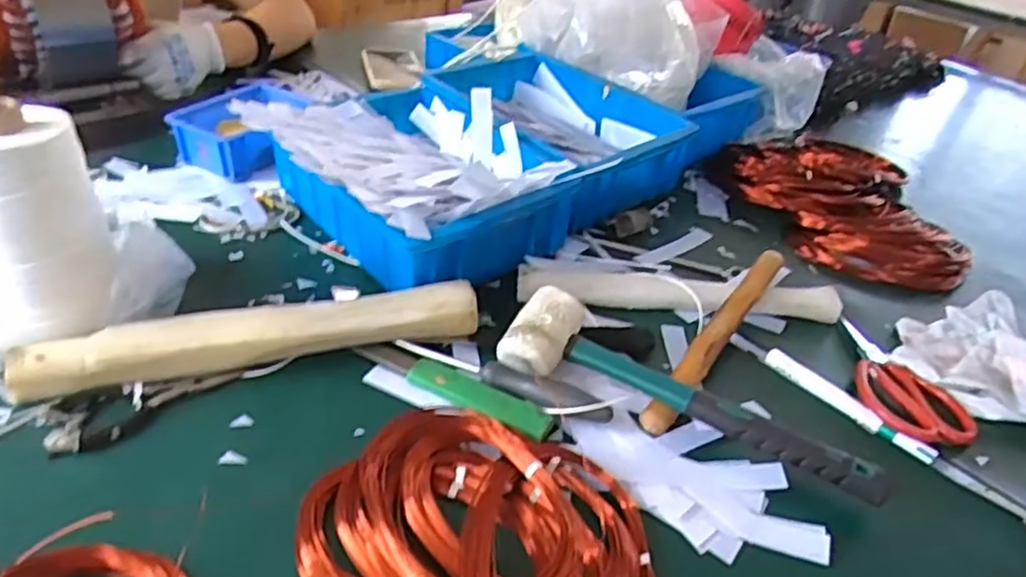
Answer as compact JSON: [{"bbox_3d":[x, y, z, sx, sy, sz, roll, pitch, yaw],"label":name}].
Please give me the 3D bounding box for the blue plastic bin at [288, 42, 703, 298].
[{"bbox_3d":[0.061,-0.177,0.805,0.215,0.085,0.269,-23,48,-32],"label":"blue plastic bin"}]

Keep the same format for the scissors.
[{"bbox_3d":[0.314,0.075,0.577,0.078,0.015,0.142,-9,42,-20],"label":"scissors"}]

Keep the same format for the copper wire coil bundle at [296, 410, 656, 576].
[{"bbox_3d":[-0.018,0.147,0.424,0.214,0.032,0.152,12,39,5],"label":"copper wire coil bundle"}]

